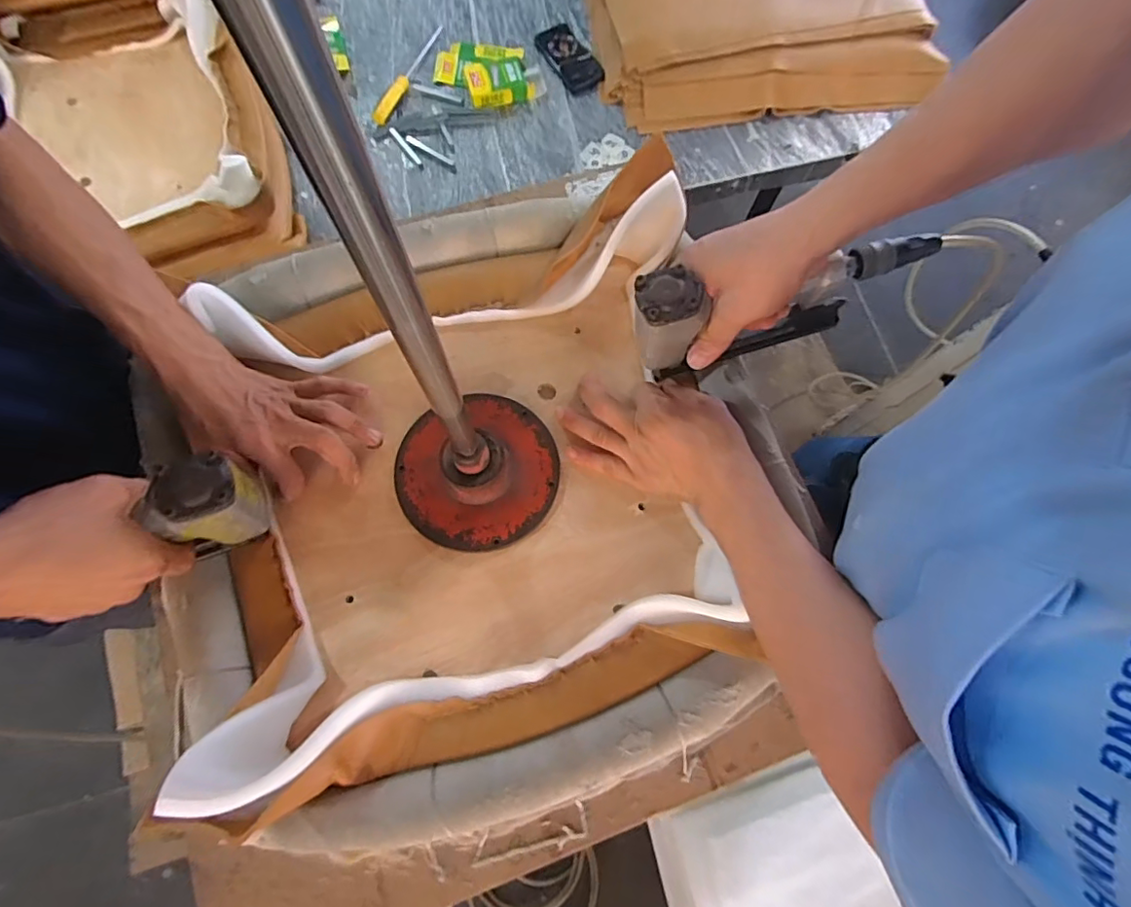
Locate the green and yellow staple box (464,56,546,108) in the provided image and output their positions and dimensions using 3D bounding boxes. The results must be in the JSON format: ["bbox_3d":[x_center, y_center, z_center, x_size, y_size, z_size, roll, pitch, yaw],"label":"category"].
[{"bbox_3d":[-0.115,-0.723,1.051,0.146,0.033,0.084,-11,74,-5],"label":"green and yellow staple box"}]

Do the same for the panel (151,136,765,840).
[{"bbox_3d":[-0.074,0.004,0.460,0.420,0.110,0.463,-10,74,-5],"label":"panel"}]

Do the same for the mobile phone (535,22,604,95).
[{"bbox_3d":[0.007,-0.789,1.081,0.074,0.014,0.182,-32,78,2],"label":"mobile phone"}]

